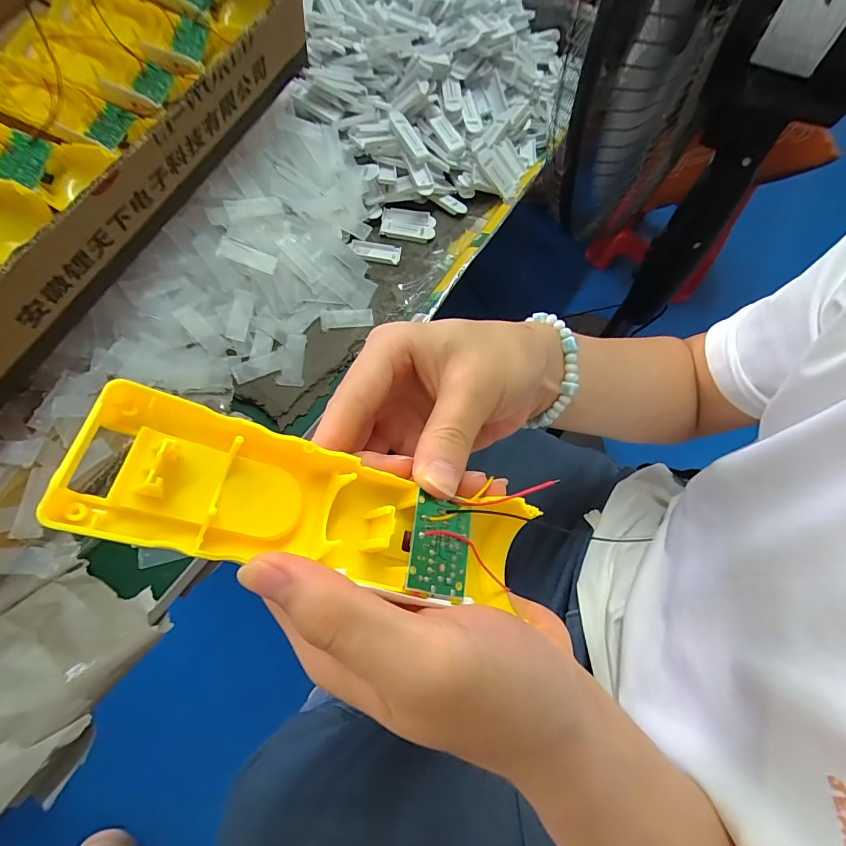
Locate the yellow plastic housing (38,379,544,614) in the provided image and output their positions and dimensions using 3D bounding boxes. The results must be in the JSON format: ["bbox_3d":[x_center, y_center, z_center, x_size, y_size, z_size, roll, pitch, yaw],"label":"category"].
[{"bbox_3d":[-0.025,0.032,0.146,0.158,0.027,0.041,21,59,-25],"label":"yellow plastic housing"}]

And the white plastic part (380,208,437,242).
[{"bbox_3d":[-0.016,-0.212,0.449,0.057,0.007,0.042,4,63,-2],"label":"white plastic part"}]

